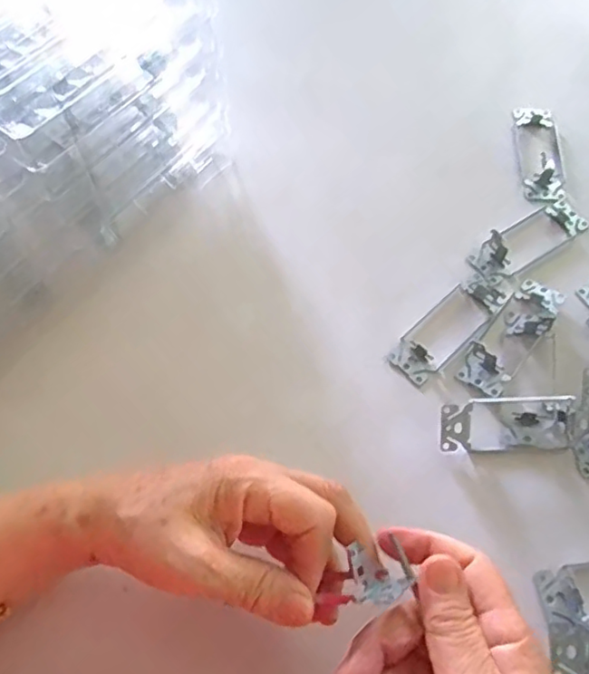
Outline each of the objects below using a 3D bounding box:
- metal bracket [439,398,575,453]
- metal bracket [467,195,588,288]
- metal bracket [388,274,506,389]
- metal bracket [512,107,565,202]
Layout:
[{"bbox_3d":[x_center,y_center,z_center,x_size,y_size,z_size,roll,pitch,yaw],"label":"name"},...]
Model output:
[{"bbox_3d":[0.146,0.060,0.404,0.094,0.020,0.035,-2,77,-6],"label":"metal bracket"},{"bbox_3d":[0.192,-0.083,0.480,0.110,0.017,0.038,-32,66,-15],"label":"metal bracket"},{"bbox_3d":[0.117,-0.008,0.447,0.106,0.006,0.039,-41,69,-18],"label":"metal bracket"},{"bbox_3d":[0.217,-0.166,0.524,0.040,0.016,0.106,1,62,2],"label":"metal bracket"}]

